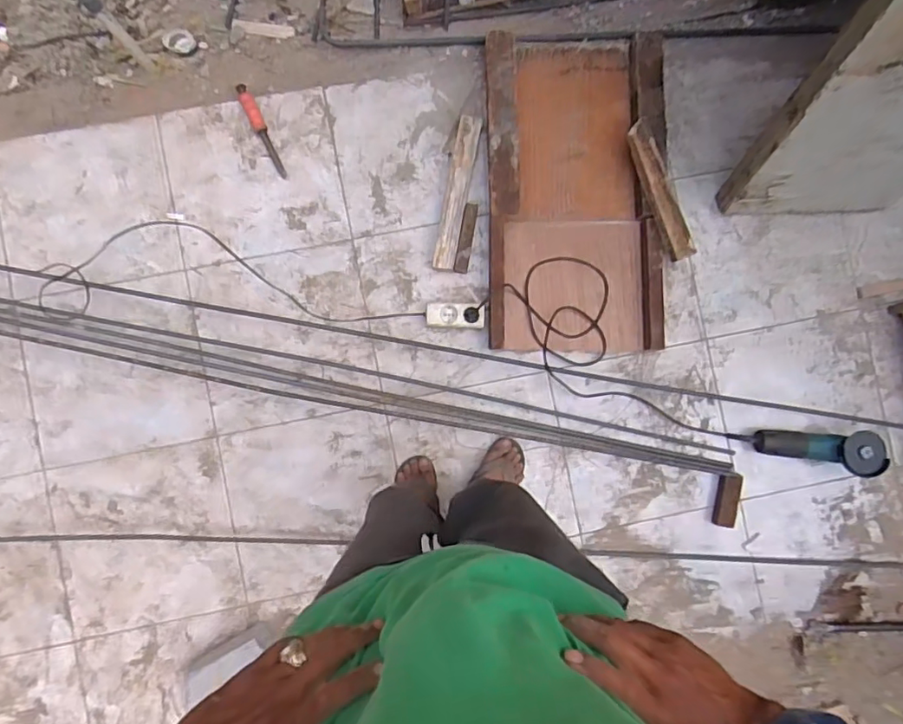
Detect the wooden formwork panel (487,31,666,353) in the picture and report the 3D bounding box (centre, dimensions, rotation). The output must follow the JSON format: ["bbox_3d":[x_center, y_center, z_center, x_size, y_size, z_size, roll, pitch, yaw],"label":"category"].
[{"bbox_3d":[0.298,-0.409,1.325,0.407,0.057,0.754,0,89,-1],"label":"wooden formwork panel"}]

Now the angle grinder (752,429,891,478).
[{"bbox_3d":[0.861,0.199,1.309,0.293,0.076,0.099,8,89,-1],"label":"angle grinder"}]

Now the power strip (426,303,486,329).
[{"bbox_3d":[0.009,-0.108,1.318,0.139,0.047,0.061,0,89,-1],"label":"power strip"}]

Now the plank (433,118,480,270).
[{"bbox_3d":[0.013,-0.406,1.332,0.054,0.028,0.368,11,89,-1],"label":"plank"}]

